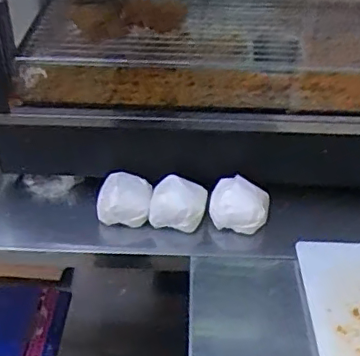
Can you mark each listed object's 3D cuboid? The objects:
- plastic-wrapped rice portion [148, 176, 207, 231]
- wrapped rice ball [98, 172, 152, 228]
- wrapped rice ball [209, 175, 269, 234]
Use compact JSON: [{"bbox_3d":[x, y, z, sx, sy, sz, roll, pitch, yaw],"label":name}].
[{"bbox_3d":[-0.002,0.041,0.825,0.078,0.065,0.067,5,38,5],"label":"plastic-wrapped rice portion"},{"bbox_3d":[-0.081,0.029,0.831,0.079,0.042,0.080,0,38,-2],"label":"wrapped rice ball"},{"bbox_3d":[0.085,0.042,0.818,0.085,0.060,0.064,6,38,6],"label":"wrapped rice ball"}]

